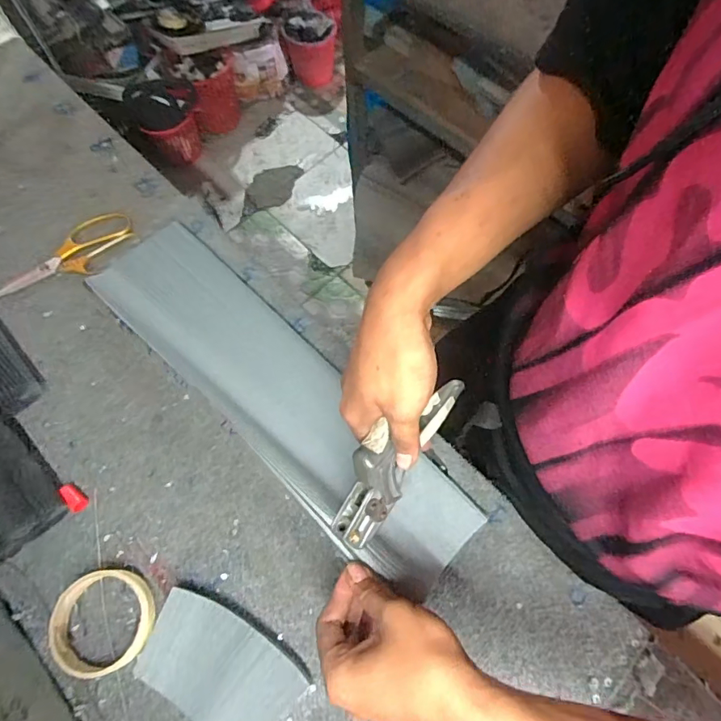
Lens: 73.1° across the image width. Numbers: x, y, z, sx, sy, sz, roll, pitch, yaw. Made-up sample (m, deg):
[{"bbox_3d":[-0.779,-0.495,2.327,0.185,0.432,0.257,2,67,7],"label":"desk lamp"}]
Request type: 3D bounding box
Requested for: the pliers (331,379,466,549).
[{"bbox_3d":[0.035,0.073,0.413,0.045,0.072,0.170,37,66,15],"label":"pliers"}]

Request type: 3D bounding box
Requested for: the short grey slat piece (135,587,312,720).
[{"bbox_3d":[-0.125,0.272,0.431,0.137,0.025,0.082,30,72,13],"label":"short grey slat piece"}]

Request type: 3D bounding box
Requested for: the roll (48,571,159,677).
[{"bbox_3d":[-0.237,0.240,0.450,0.087,0.023,0.085,-2,68,1],"label":"roll"}]

